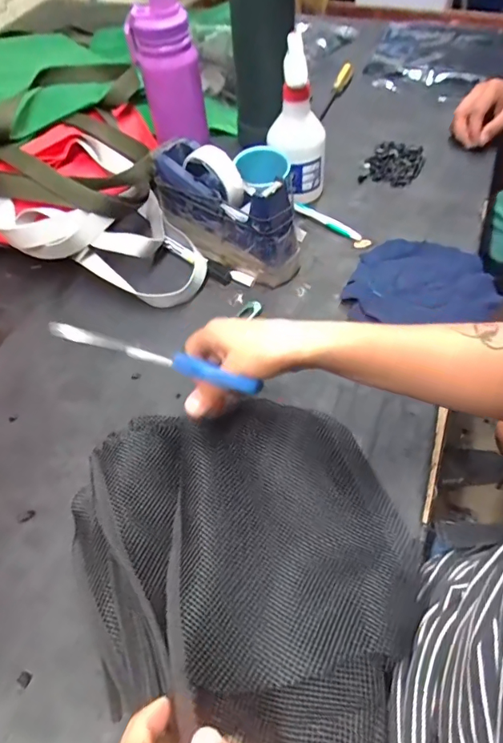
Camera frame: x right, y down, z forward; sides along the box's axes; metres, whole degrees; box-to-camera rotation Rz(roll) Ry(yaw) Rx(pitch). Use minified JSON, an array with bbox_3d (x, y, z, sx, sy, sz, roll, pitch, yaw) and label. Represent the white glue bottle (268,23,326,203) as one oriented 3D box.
[{"bbox_3d":[0.054,-0.323,0.608,0.067,0.191,0.079,-33,58,-18],"label":"white glue bottle"}]

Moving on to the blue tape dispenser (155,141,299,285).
[{"bbox_3d":[-0.034,-0.197,0.574,0.202,0.113,0.071,38,65,26],"label":"blue tape dispenser"}]

